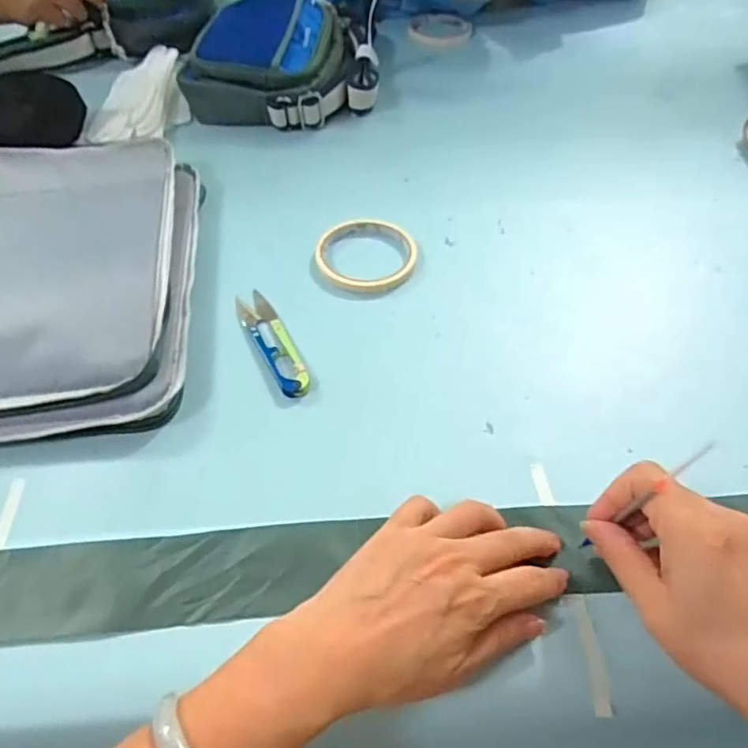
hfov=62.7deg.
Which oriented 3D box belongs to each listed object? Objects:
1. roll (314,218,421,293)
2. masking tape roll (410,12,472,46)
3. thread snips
[{"bbox_3d":[-0.006,-0.106,0.545,0.086,0.007,0.087,0,51,0],"label":"roll"},{"bbox_3d":[0.091,-0.474,0.843,0.084,0.015,0.084,0,51,0],"label":"masking tape roll"},{"bbox_3d":[-0.081,-0.027,0.485,0.027,0.011,0.118,-22,54,-17],"label":"thread snips"}]

